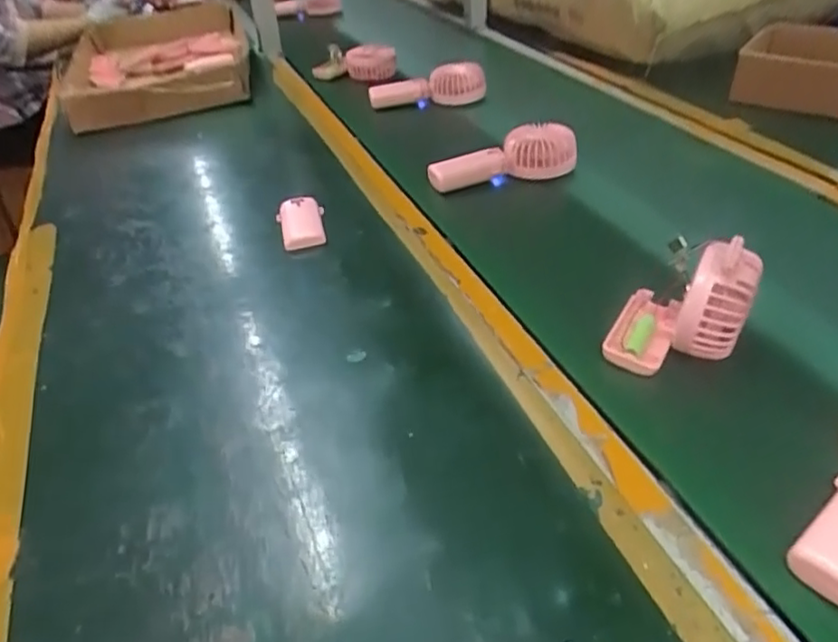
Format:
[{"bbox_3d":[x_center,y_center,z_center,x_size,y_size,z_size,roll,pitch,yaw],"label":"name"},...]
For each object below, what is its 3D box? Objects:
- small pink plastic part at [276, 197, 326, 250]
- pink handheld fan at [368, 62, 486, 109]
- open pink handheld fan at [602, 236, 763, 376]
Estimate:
[{"bbox_3d":[-0.127,-0.105,0.686,0.049,0.023,0.071,-9,38,-5],"label":"small pink plastic part"},{"bbox_3d":[0.015,-0.352,0.975,0.180,0.057,0.067,-6,37,-6],"label":"pink handheld fan"},{"bbox_3d":[0.202,-0.009,0.498,0.089,0.111,0.083,18,43,27],"label":"open pink handheld fan"}]

